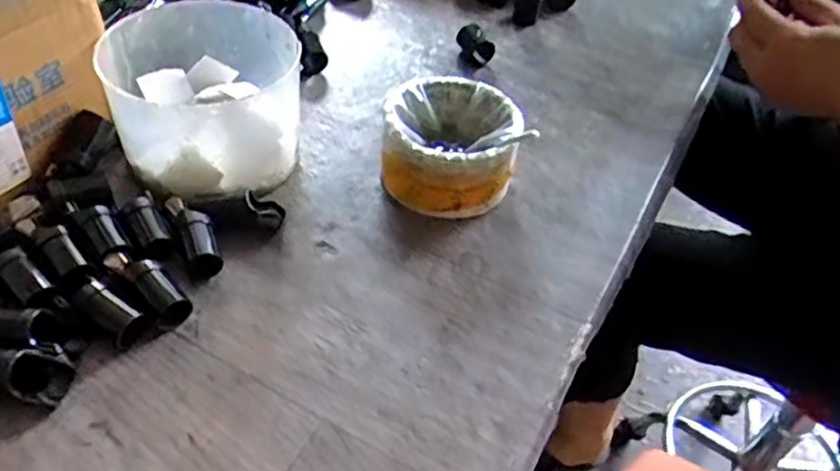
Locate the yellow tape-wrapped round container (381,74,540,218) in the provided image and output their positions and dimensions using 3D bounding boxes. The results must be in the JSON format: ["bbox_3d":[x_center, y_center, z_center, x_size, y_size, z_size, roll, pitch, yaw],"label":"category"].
[{"bbox_3d":[0.020,-0.058,0.443,0.084,0.052,0.079,4,47,-4],"label":"yellow tape-wrapped round container"}]

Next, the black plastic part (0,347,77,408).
[{"bbox_3d":[-0.194,0.065,0.323,0.054,0.021,0.024,9,46,4],"label":"black plastic part"}]

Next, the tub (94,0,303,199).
[{"bbox_3d":[-0.131,-0.084,0.433,0.111,0.081,0.115,4,47,-4],"label":"tub"}]

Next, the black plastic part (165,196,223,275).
[{"bbox_3d":[-0.126,0.001,0.388,0.018,0.020,0.053,-19,51,-22],"label":"black plastic part"}]

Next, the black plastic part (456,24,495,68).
[{"bbox_3d":[0.044,-0.160,0.568,0.024,0.015,0.044,-12,48,-16],"label":"black plastic part"}]

